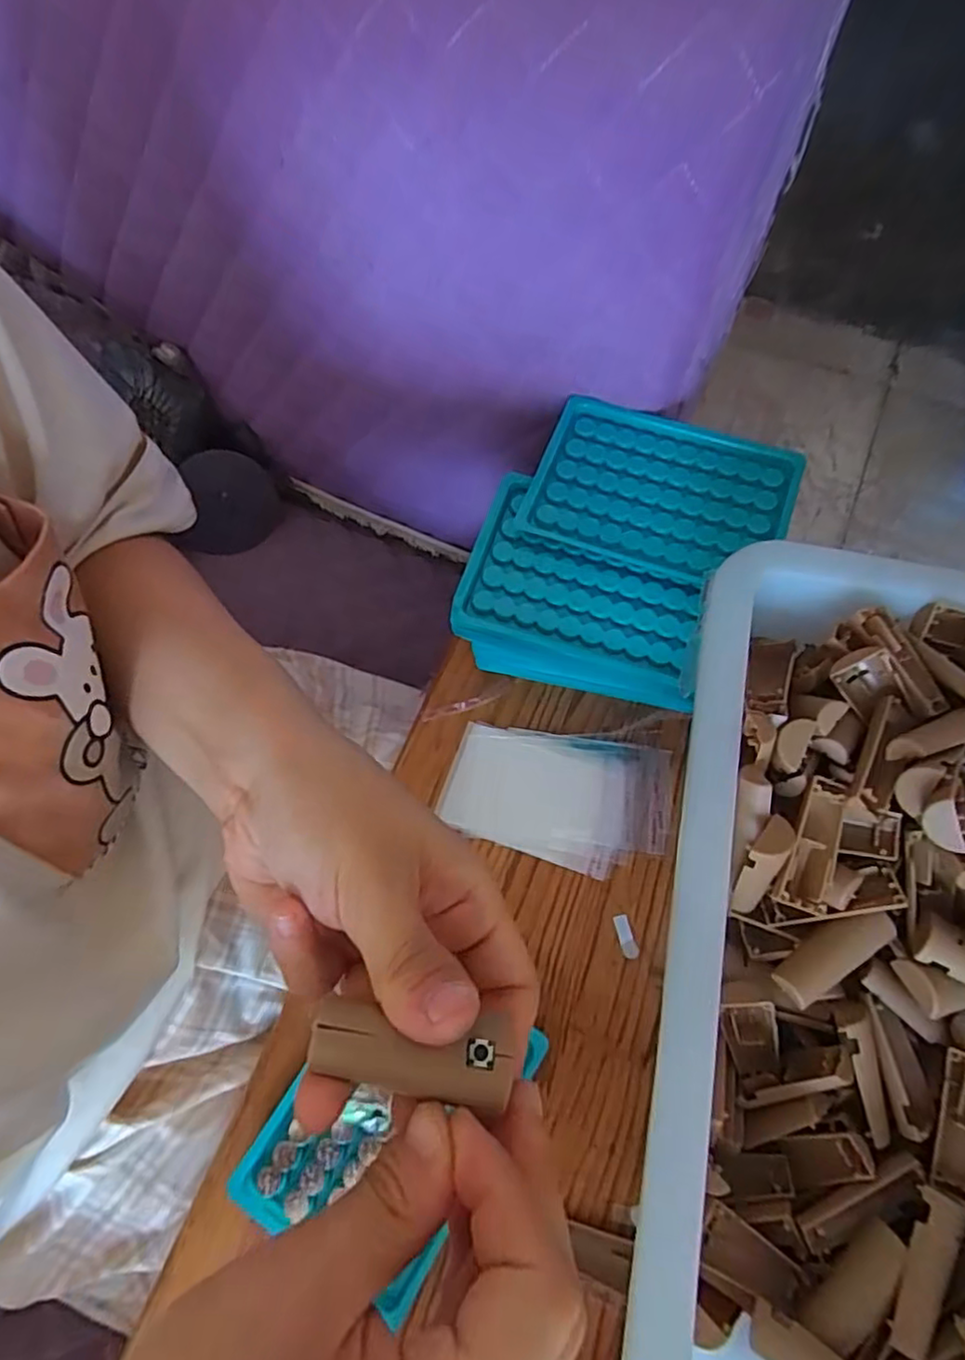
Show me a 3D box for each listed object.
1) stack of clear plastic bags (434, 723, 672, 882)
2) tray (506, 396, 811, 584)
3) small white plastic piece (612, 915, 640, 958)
[{"bbox_3d":[0.042,0.066,0.361,0.124,0.006,0.073,10,71,5],"label":"stack of clear plastic bags"},{"bbox_3d":[0.093,-0.098,0.336,0.129,0.014,0.087,20,72,8],"label":"tray"},{"bbox_3d":[0.076,0.135,0.334,0.009,0.004,0.021,-13,71,-3],"label":"small white plastic piece"}]

